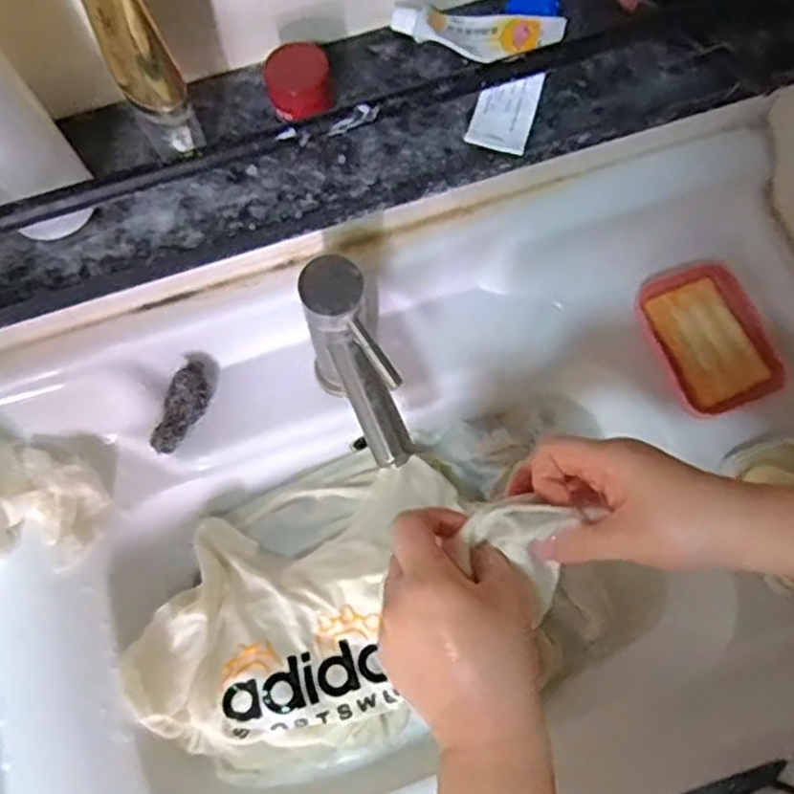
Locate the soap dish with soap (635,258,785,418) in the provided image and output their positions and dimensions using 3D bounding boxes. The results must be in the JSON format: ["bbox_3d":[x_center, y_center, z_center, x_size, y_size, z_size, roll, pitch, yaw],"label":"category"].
[{"bbox_3d":[0.271,-0.053,0.644,0.089,0.023,0.131,-18,73,-5],"label":"soap dish with soap"}]

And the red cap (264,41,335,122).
[{"bbox_3d":[-0.048,-0.152,0.365,0.030,0.026,0.032,0,72,0],"label":"red cap"}]

